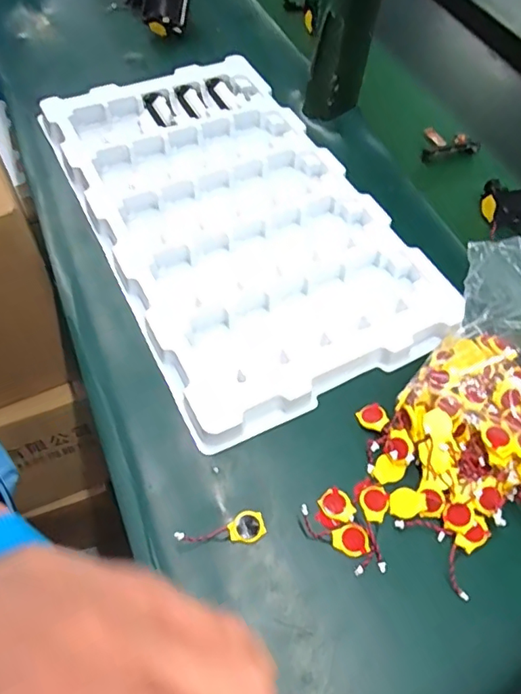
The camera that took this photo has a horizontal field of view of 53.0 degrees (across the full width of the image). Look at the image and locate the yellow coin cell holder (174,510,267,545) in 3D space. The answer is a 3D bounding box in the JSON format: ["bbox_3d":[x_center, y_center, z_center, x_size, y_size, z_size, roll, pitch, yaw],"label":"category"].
[{"bbox_3d":[-0.025,0.123,0.341,0.057,0.004,0.020,-13,58,-12],"label":"yellow coin cell holder"}]

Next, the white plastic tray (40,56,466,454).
[{"bbox_3d":[-0.028,-0.129,0.496,0.245,0.028,0.417,-22,60,-18],"label":"white plastic tray"}]

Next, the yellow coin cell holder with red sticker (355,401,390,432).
[{"bbox_3d":[0.083,0.052,0.386,0.020,0.004,0.022,-7,57,11],"label":"yellow coin cell holder with red sticker"}]

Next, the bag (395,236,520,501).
[{"bbox_3d":[0.171,0.013,0.387,0.097,0.058,0.198,24,74,11],"label":"bag"}]

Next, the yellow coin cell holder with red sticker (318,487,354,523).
[{"bbox_3d":[0.052,0.107,0.354,0.023,0.004,0.019,38,62,20],"label":"yellow coin cell holder with red sticker"}]

